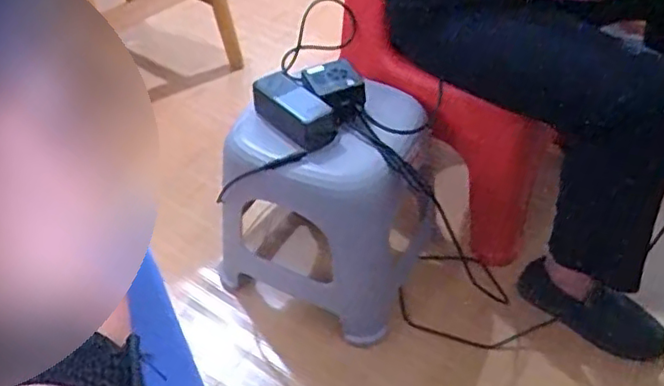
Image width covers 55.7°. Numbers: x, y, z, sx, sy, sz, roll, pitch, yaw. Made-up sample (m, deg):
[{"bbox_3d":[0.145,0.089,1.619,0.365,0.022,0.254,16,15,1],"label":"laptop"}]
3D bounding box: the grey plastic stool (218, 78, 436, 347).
[{"bbox_3d":[0.000,0.019,1.020,0.293,0.371,0.265,16,46,18],"label":"grey plastic stool"}]

